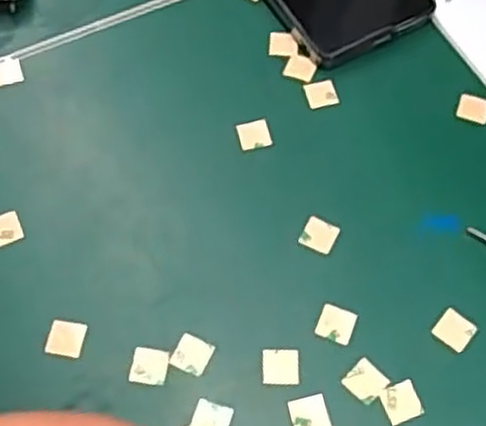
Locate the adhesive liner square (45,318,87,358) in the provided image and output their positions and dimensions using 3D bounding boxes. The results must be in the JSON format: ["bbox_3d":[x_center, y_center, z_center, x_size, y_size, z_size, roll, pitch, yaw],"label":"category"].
[{"bbox_3d":[-0.079,0.055,0.341,0.016,0.004,0.016,10,62,4],"label":"adhesive liner square"}]

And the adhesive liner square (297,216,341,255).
[{"bbox_3d":[0.037,0.011,0.369,0.016,0.004,0.016,24,71,6],"label":"adhesive liner square"}]

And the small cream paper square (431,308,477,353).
[{"bbox_3d":[0.095,0.053,0.346,0.017,0.004,0.015,36,72,8],"label":"small cream paper square"}]

